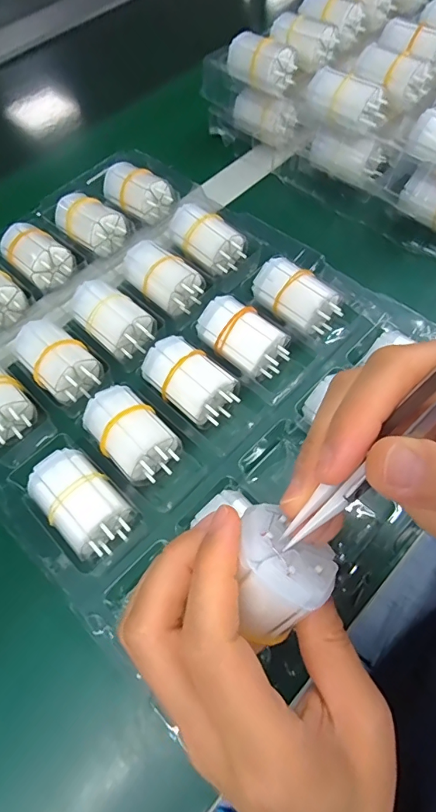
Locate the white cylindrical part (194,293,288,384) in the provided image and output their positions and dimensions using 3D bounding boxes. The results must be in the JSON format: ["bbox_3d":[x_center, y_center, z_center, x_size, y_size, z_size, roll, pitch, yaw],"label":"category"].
[{"bbox_3d":[0.018,-0.046,0.314,0.064,0.034,0.039,36,68,19],"label":"white cylindrical part"}]

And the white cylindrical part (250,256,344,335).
[{"bbox_3d":[0.058,-0.079,0.328,0.063,0.034,0.035,37,68,19],"label":"white cylindrical part"}]

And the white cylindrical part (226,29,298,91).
[{"bbox_3d":[0.039,-0.315,0.404,0.061,0.029,0.030,32,67,18],"label":"white cylindrical part"}]

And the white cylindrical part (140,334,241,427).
[{"bbox_3d":[-0.019,-0.016,0.302,0.039,0.034,0.062,-41,68,-19],"label":"white cylindrical part"}]

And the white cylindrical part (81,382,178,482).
[{"bbox_3d":[-0.055,0.020,0.285,0.039,0.032,0.064,-36,66,-17],"label":"white cylindrical part"}]

